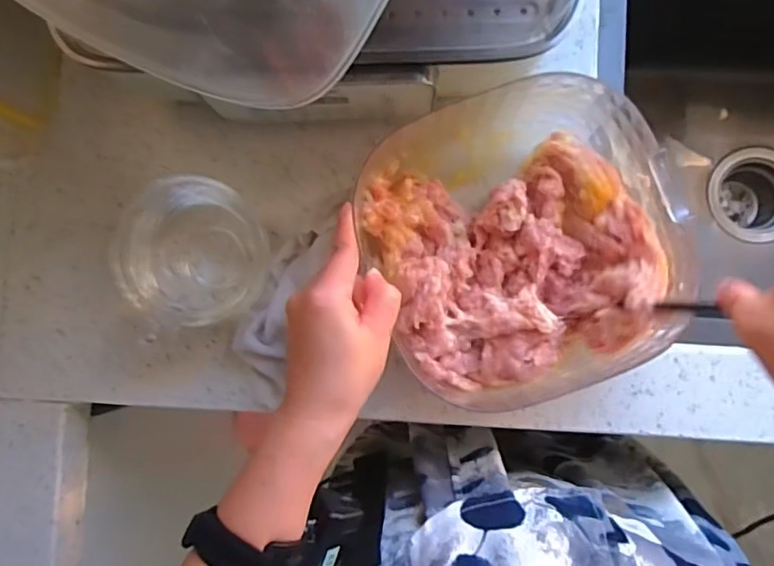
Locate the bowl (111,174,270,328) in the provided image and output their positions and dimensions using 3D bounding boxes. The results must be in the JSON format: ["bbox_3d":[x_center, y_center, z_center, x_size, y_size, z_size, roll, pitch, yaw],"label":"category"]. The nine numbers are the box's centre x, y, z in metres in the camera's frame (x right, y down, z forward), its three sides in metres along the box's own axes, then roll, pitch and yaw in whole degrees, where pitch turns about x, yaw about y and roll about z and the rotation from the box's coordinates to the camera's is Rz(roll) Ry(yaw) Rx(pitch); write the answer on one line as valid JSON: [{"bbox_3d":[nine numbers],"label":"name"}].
[{"bbox_3d":[-0.147,-0.021,0.435,0.102,0.065,0.103,0,87,1],"label":"bowl"}]

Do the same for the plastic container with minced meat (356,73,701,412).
[{"bbox_3d":[0.095,-0.017,0.402,0.194,0.095,0.216,-19,87,0],"label":"plastic container with minced meat"}]

